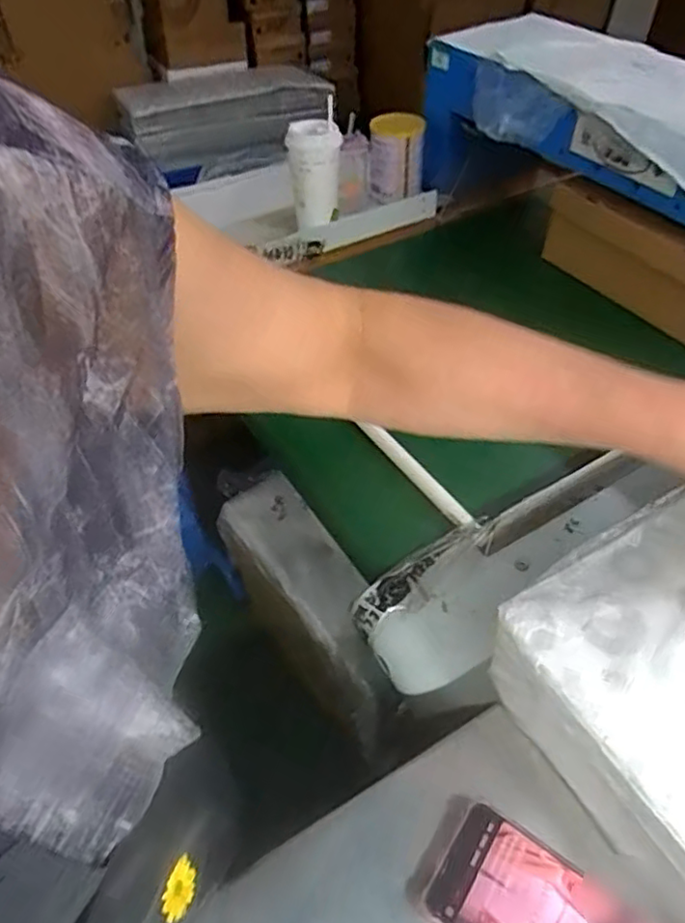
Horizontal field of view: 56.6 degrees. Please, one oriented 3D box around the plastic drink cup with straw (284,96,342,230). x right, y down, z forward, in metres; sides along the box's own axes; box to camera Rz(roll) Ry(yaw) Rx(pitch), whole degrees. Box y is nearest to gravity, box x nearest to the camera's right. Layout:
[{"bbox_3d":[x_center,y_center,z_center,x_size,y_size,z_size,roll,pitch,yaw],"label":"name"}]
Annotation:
[{"bbox_3d":[-0.046,-0.459,1.024,0.084,0.157,0.083,0,48,-3],"label":"plastic drink cup with straw"}]

